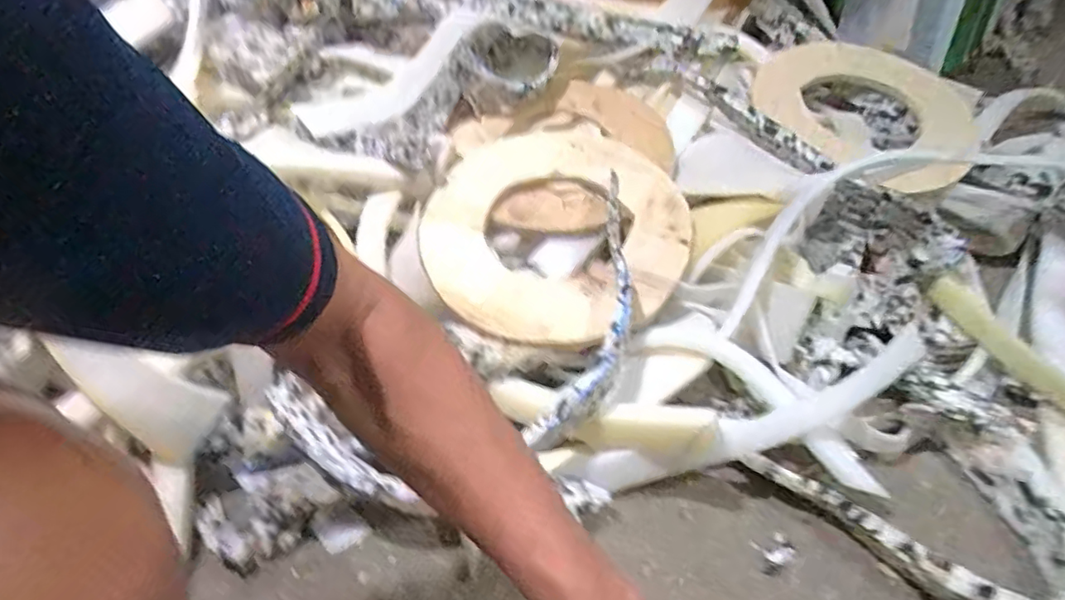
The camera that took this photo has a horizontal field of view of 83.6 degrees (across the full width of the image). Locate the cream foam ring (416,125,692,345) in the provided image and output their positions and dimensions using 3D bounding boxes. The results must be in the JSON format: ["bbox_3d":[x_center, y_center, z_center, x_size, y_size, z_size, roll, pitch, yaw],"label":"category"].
[{"bbox_3d":[0.020,-0.088,0.683,0.282,0.029,0.311,-35,57,-13],"label":"cream foam ring"}]

